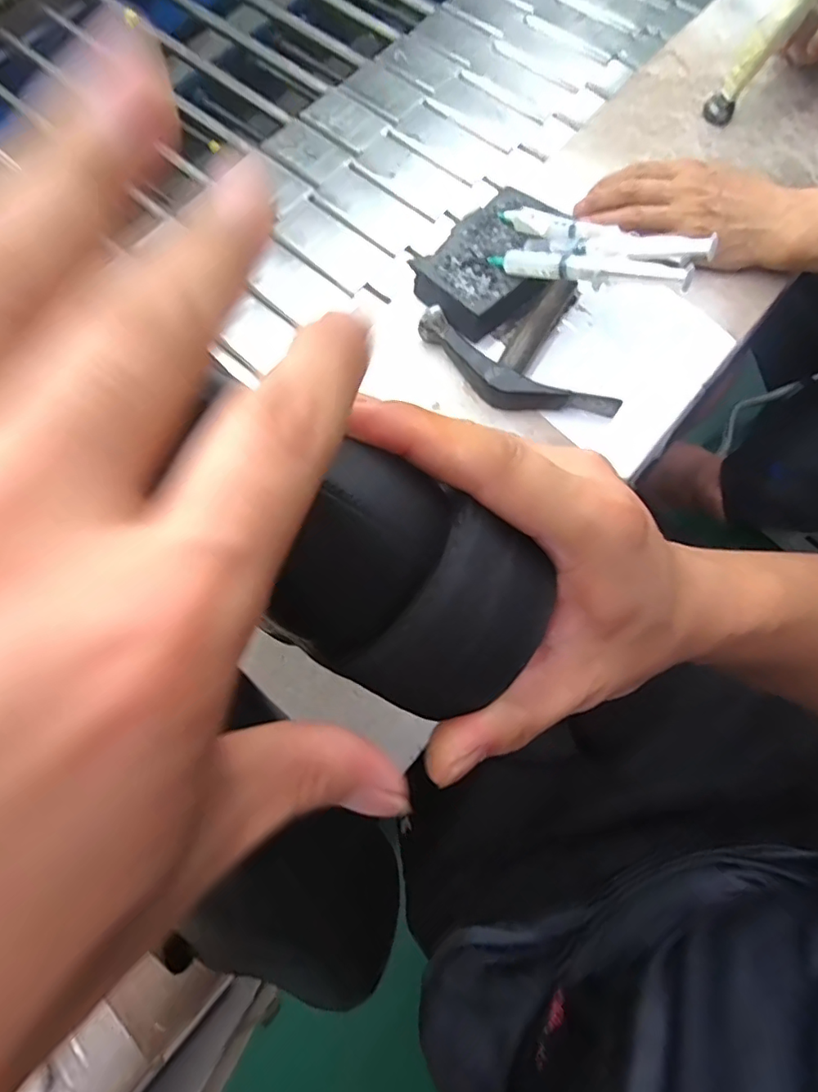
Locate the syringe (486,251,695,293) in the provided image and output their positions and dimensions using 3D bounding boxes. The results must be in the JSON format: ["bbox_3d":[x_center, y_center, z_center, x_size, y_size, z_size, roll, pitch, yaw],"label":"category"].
[{"bbox_3d":[0.127,-0.205,0.394,0.158,0.015,0.017,27,73,35],"label":"syringe"}]

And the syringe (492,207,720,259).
[{"bbox_3d":[0.135,-0.234,0.404,0.032,0.014,0.176,-44,53,-12],"label":"syringe"}]

